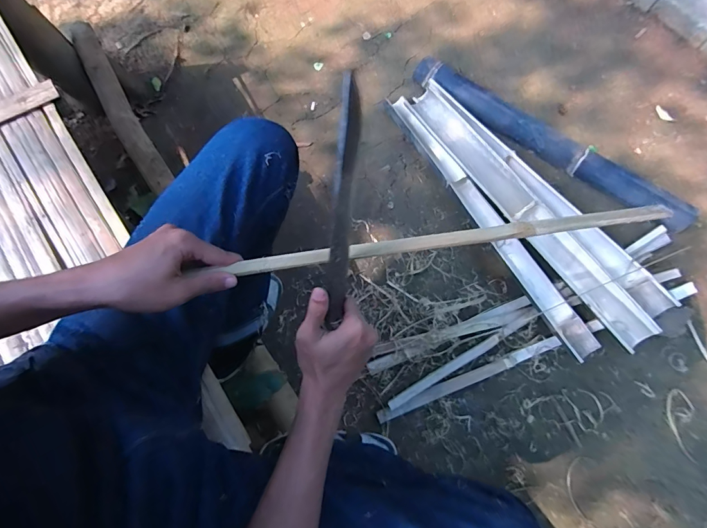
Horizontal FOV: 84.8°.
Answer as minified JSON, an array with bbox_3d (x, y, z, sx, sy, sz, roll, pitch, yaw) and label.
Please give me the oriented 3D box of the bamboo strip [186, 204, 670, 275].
[{"bbox_3d":[0.122,-0.030,0.420,0.492,0.008,0.022,-8,55,-9],"label":"bamboo strip"}]

